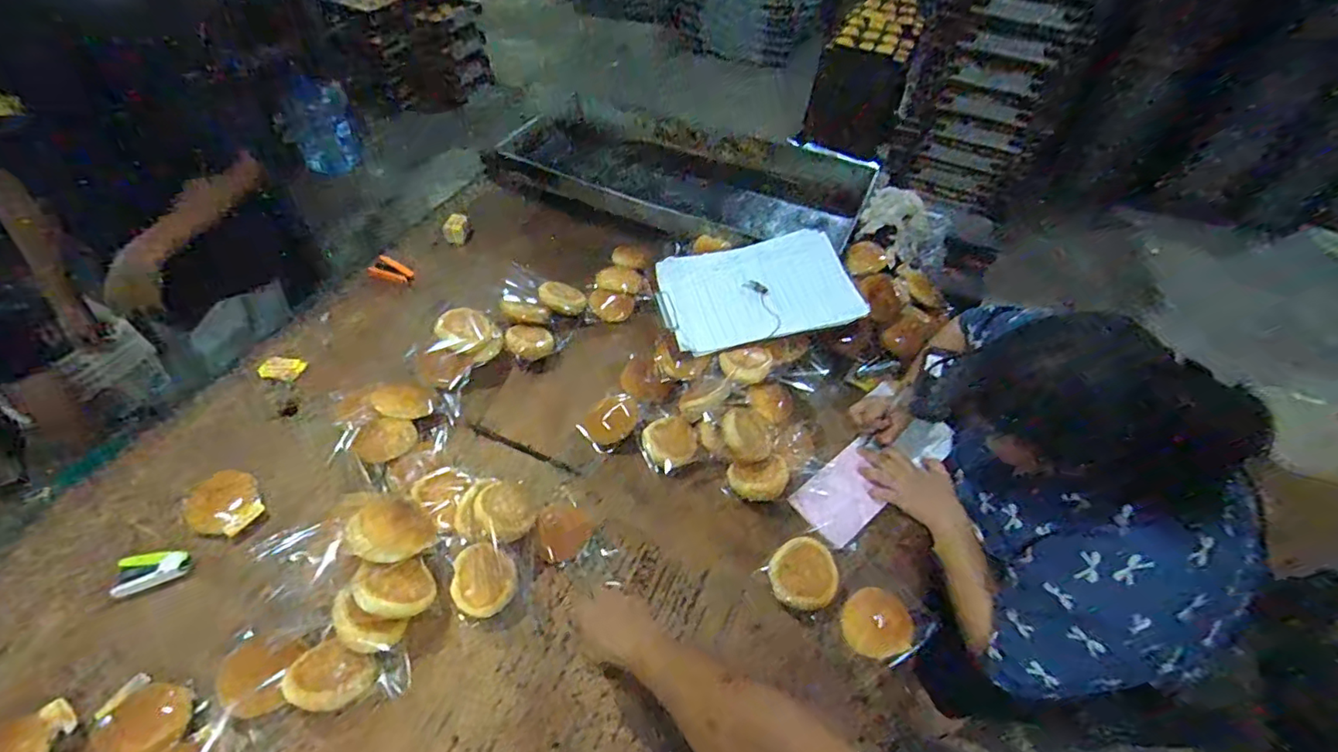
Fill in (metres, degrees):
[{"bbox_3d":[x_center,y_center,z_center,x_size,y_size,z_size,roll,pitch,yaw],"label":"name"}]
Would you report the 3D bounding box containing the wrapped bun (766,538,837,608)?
[{"bbox_3d":[0.189,0.279,0.792,0.089,0.033,0.091,2,51,-2],"label":"wrapped bun"}]

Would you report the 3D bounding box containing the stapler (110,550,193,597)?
[{"bbox_3d":[-0.697,0.263,0.759,0.081,0.028,0.044,-13,53,-14],"label":"stapler"}]

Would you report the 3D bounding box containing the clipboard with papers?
[{"bbox_3d":[0.156,-0.155,1.023,0.340,0.022,0.211,-15,59,-4],"label":"clipboard with papers"}]

